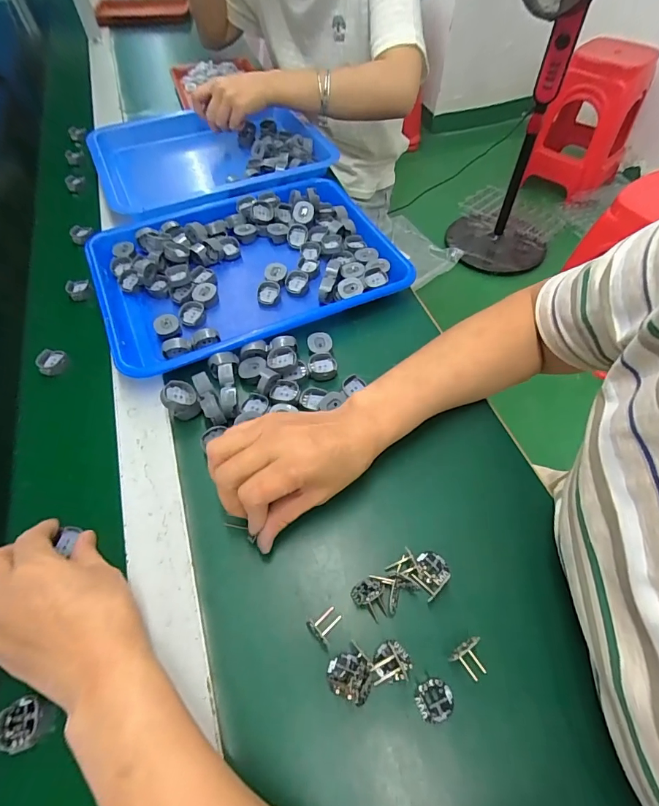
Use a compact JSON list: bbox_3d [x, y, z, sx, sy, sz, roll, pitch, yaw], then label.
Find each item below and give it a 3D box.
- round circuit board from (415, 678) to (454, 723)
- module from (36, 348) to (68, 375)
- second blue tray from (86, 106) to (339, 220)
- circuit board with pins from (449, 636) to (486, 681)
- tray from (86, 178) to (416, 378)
[{"bbox_3d":[0.069,0.195,0.272,0.025,0.004,0.021,-20,59,-12],"label":"round circuit board"},{"bbox_3d":[-0.293,-0.044,0.440,0.028,0.011,0.027,-31,62,-18],"label":"module"},{"bbox_3d":[-0.171,-0.358,0.641,0.321,0.074,0.251,-23,59,-14],"label":"second blue tray"},{"bbox_3d":[0.095,0.173,0.278,0.023,0.015,0.022,-27,62,-17],"label":"circuit board with pins"},{"bbox_3d":[-0.099,-0.166,0.491,0.319,0.034,0.243,-22,59,-13],"label":"tray"}]

